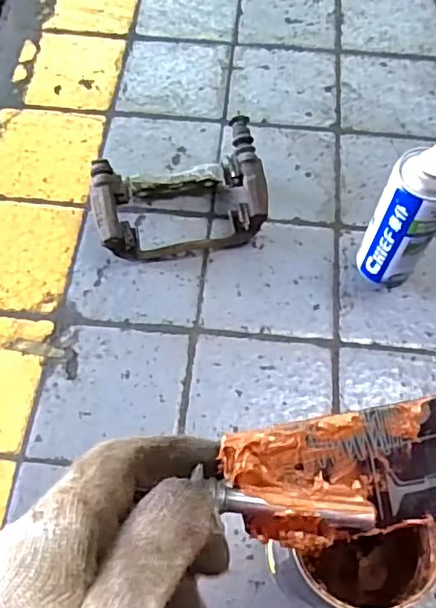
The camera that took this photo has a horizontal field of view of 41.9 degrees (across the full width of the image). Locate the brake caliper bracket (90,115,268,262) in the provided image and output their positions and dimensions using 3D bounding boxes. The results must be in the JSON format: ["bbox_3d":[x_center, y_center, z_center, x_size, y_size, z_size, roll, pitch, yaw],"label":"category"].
[{"bbox_3d":[-0.043,-0.117,0.652,0.192,0.086,0.112,-17,63,-9],"label":"brake caliper bracket"}]

